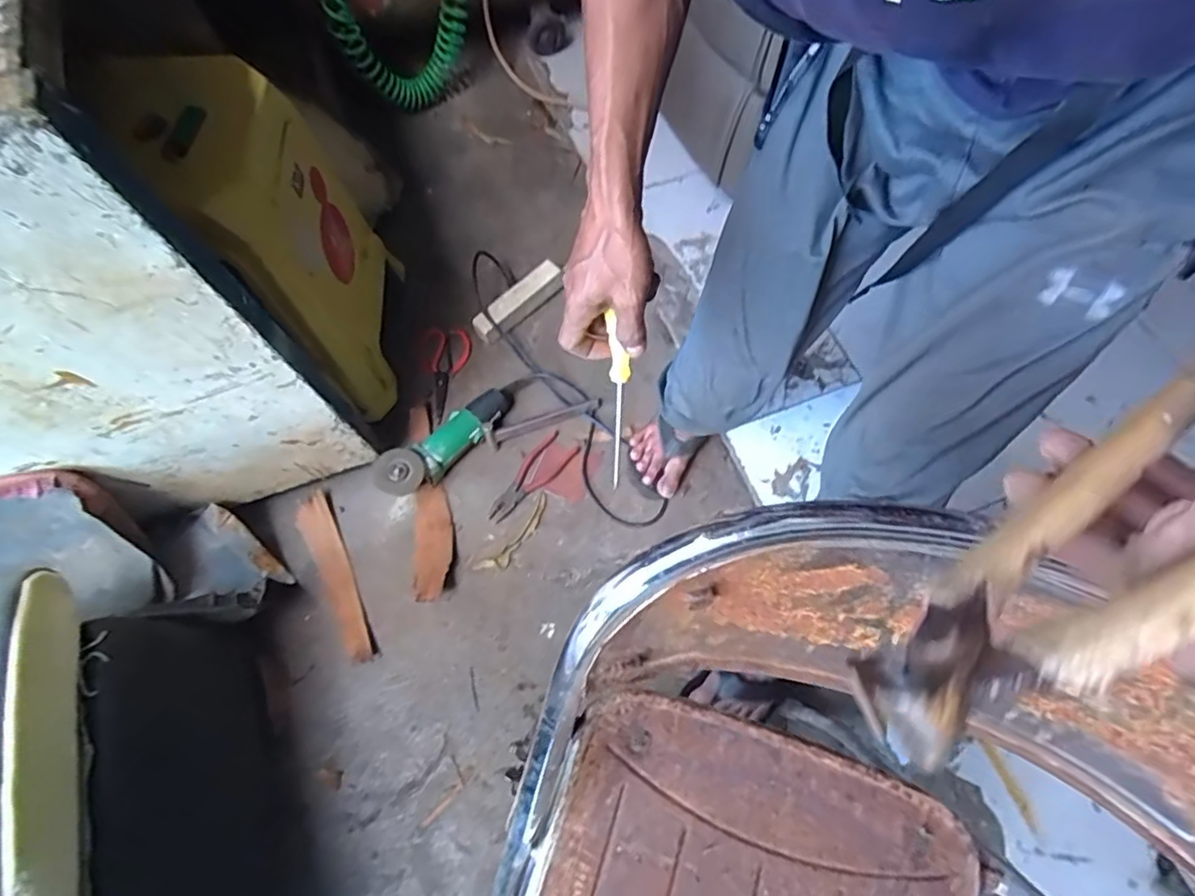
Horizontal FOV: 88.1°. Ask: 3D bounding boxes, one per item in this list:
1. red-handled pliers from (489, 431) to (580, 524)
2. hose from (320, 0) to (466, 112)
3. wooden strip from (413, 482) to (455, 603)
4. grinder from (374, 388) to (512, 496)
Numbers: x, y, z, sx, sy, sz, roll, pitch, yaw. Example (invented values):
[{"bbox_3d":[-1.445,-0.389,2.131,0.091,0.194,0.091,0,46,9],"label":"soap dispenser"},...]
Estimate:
[{"bbox_3d":[-0.118,0.050,1.070,0.060,0.011,0.188,41,71,17],"label":"red-handled pliers"},{"bbox_3d":[-0.398,-0.950,1.341,0.364,0.369,0.059,-28,53,-12],"label":"hose"},{"bbox_3d":[-0.269,0.155,1.013,0.059,0.030,0.193,-4,65,-3],"label":"wooden strip"},{"bbox_3d":[-0.255,-0.016,1.044,0.076,0.081,0.265,40,71,16],"label":"grinder"}]

